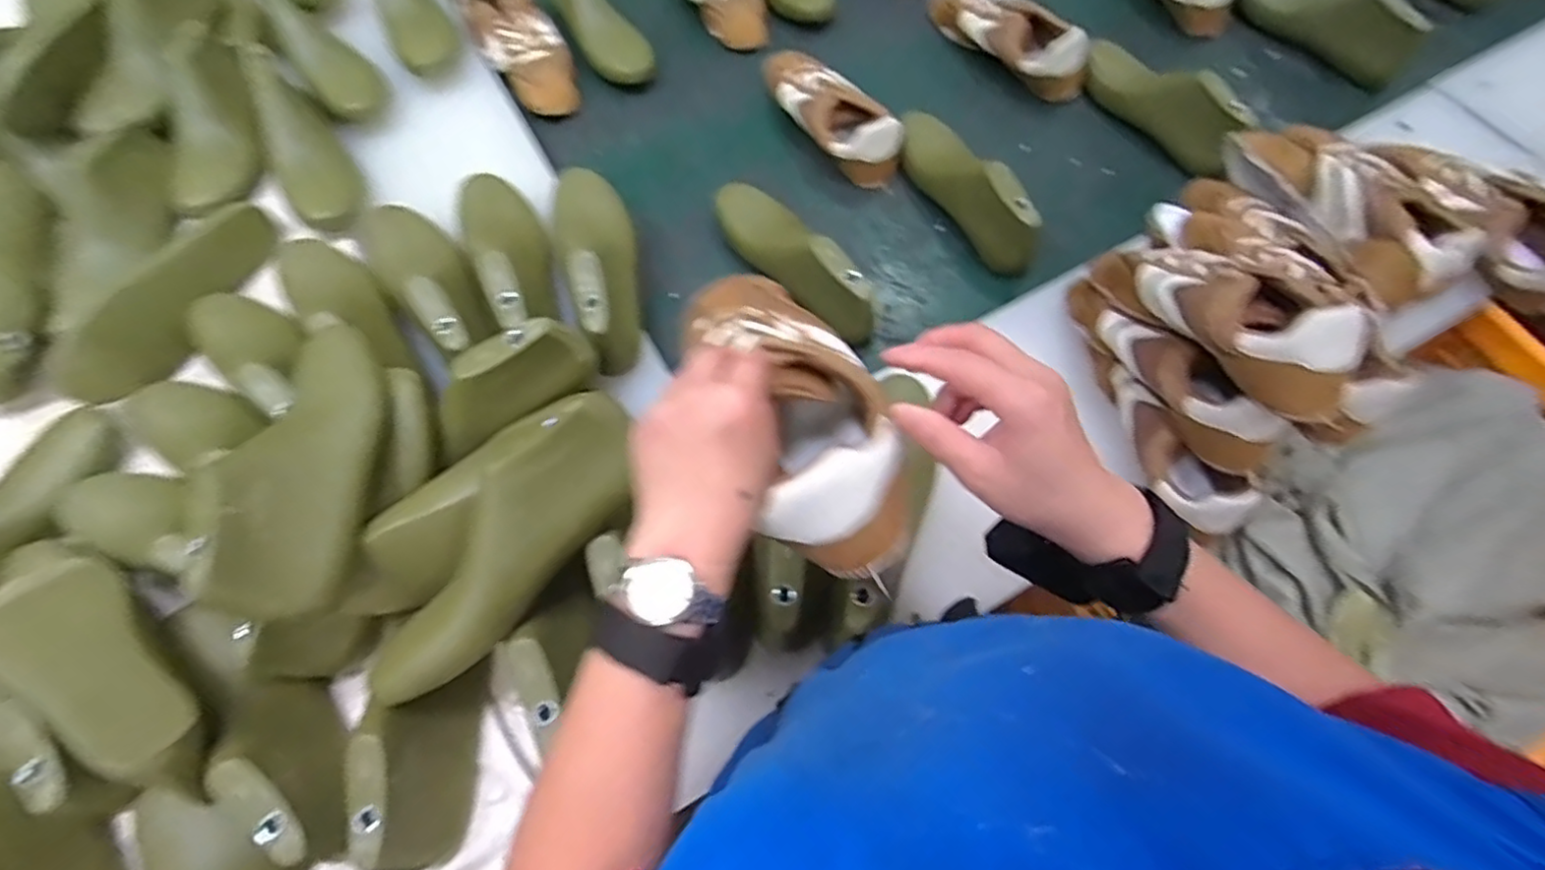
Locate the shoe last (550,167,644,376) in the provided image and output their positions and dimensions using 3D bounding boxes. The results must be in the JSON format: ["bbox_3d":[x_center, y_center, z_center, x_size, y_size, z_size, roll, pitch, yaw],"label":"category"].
[{"bbox_3d":[-0.174,-0.173,0.658,0.084,0.094,0.222,-19,68,-6],"label":"shoe last"}]

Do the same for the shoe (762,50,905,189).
[{"bbox_3d":[0.064,-0.417,0.819,0.085,0.065,0.250,-32,70,-11],"label":"shoe"}]

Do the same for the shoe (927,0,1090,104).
[{"bbox_3d":[0.310,-0.541,0.876,0.246,0.067,0.071,42,74,17],"label":"shoe"}]

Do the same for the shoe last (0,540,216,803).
[{"bbox_3d":[-0.488,0.171,0.486,0.251,0.074,0.070,34,72,14],"label":"shoe last"}]

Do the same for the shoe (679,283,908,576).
[{"bbox_3d":[0.009,-0.028,0.391,0.085,0.067,0.222,-22,53,-7],"label":"shoe"}]

